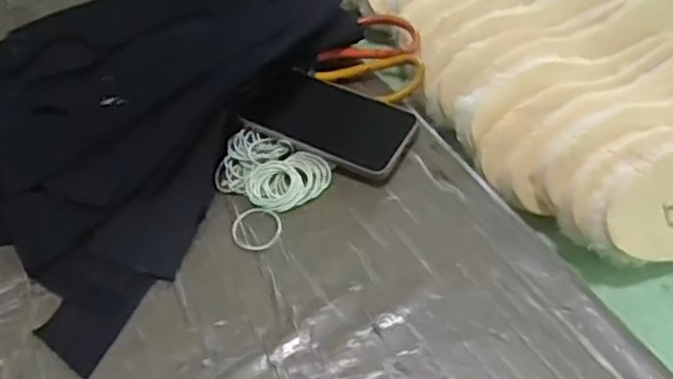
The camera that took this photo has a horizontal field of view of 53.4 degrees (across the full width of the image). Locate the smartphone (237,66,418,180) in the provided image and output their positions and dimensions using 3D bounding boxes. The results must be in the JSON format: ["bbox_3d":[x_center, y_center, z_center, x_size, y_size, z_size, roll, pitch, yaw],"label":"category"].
[{"bbox_3d":[-0.010,-0.065,0.601,0.155,0.013,0.077,23,57,23],"label":"smartphone"}]

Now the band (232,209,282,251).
[{"bbox_3d":[-0.066,0.033,0.558,0.042,0.005,0.040,-3,50,4],"label":"band"}]

